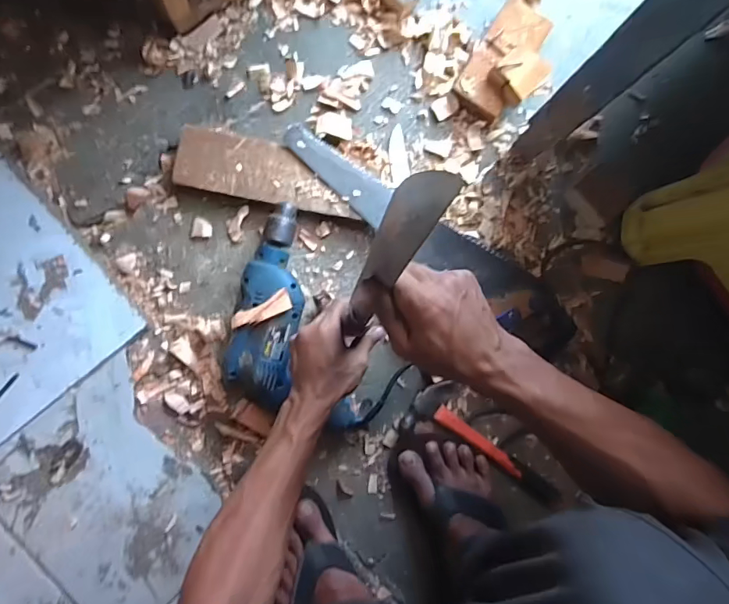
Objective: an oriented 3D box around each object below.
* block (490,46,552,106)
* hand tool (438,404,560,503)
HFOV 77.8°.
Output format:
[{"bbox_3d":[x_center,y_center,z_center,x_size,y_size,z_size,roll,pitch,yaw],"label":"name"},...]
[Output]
[{"bbox_3d":[0.222,-0.326,0.651,0.073,0.029,0.061,-44,92,-7],"label":"block"},{"bbox_3d":[0.193,0.221,0.648,0.215,0.013,0.024,36,83,-3],"label":"hand tool"}]

